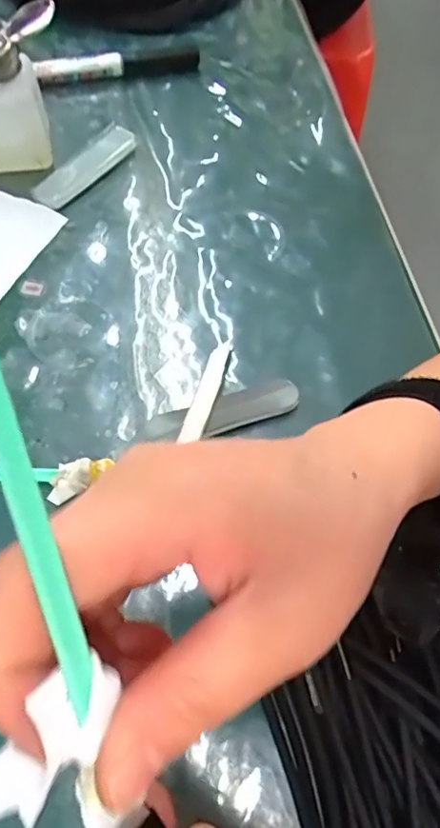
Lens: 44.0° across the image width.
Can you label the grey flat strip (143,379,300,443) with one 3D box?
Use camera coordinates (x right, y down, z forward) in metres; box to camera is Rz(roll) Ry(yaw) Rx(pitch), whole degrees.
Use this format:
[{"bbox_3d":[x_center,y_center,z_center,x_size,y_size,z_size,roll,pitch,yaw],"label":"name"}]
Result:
[{"bbox_3d":[0.002,-0.001,0.293,0.086,0.005,0.022,-17,63,-13],"label":"grey flat strip"}]

